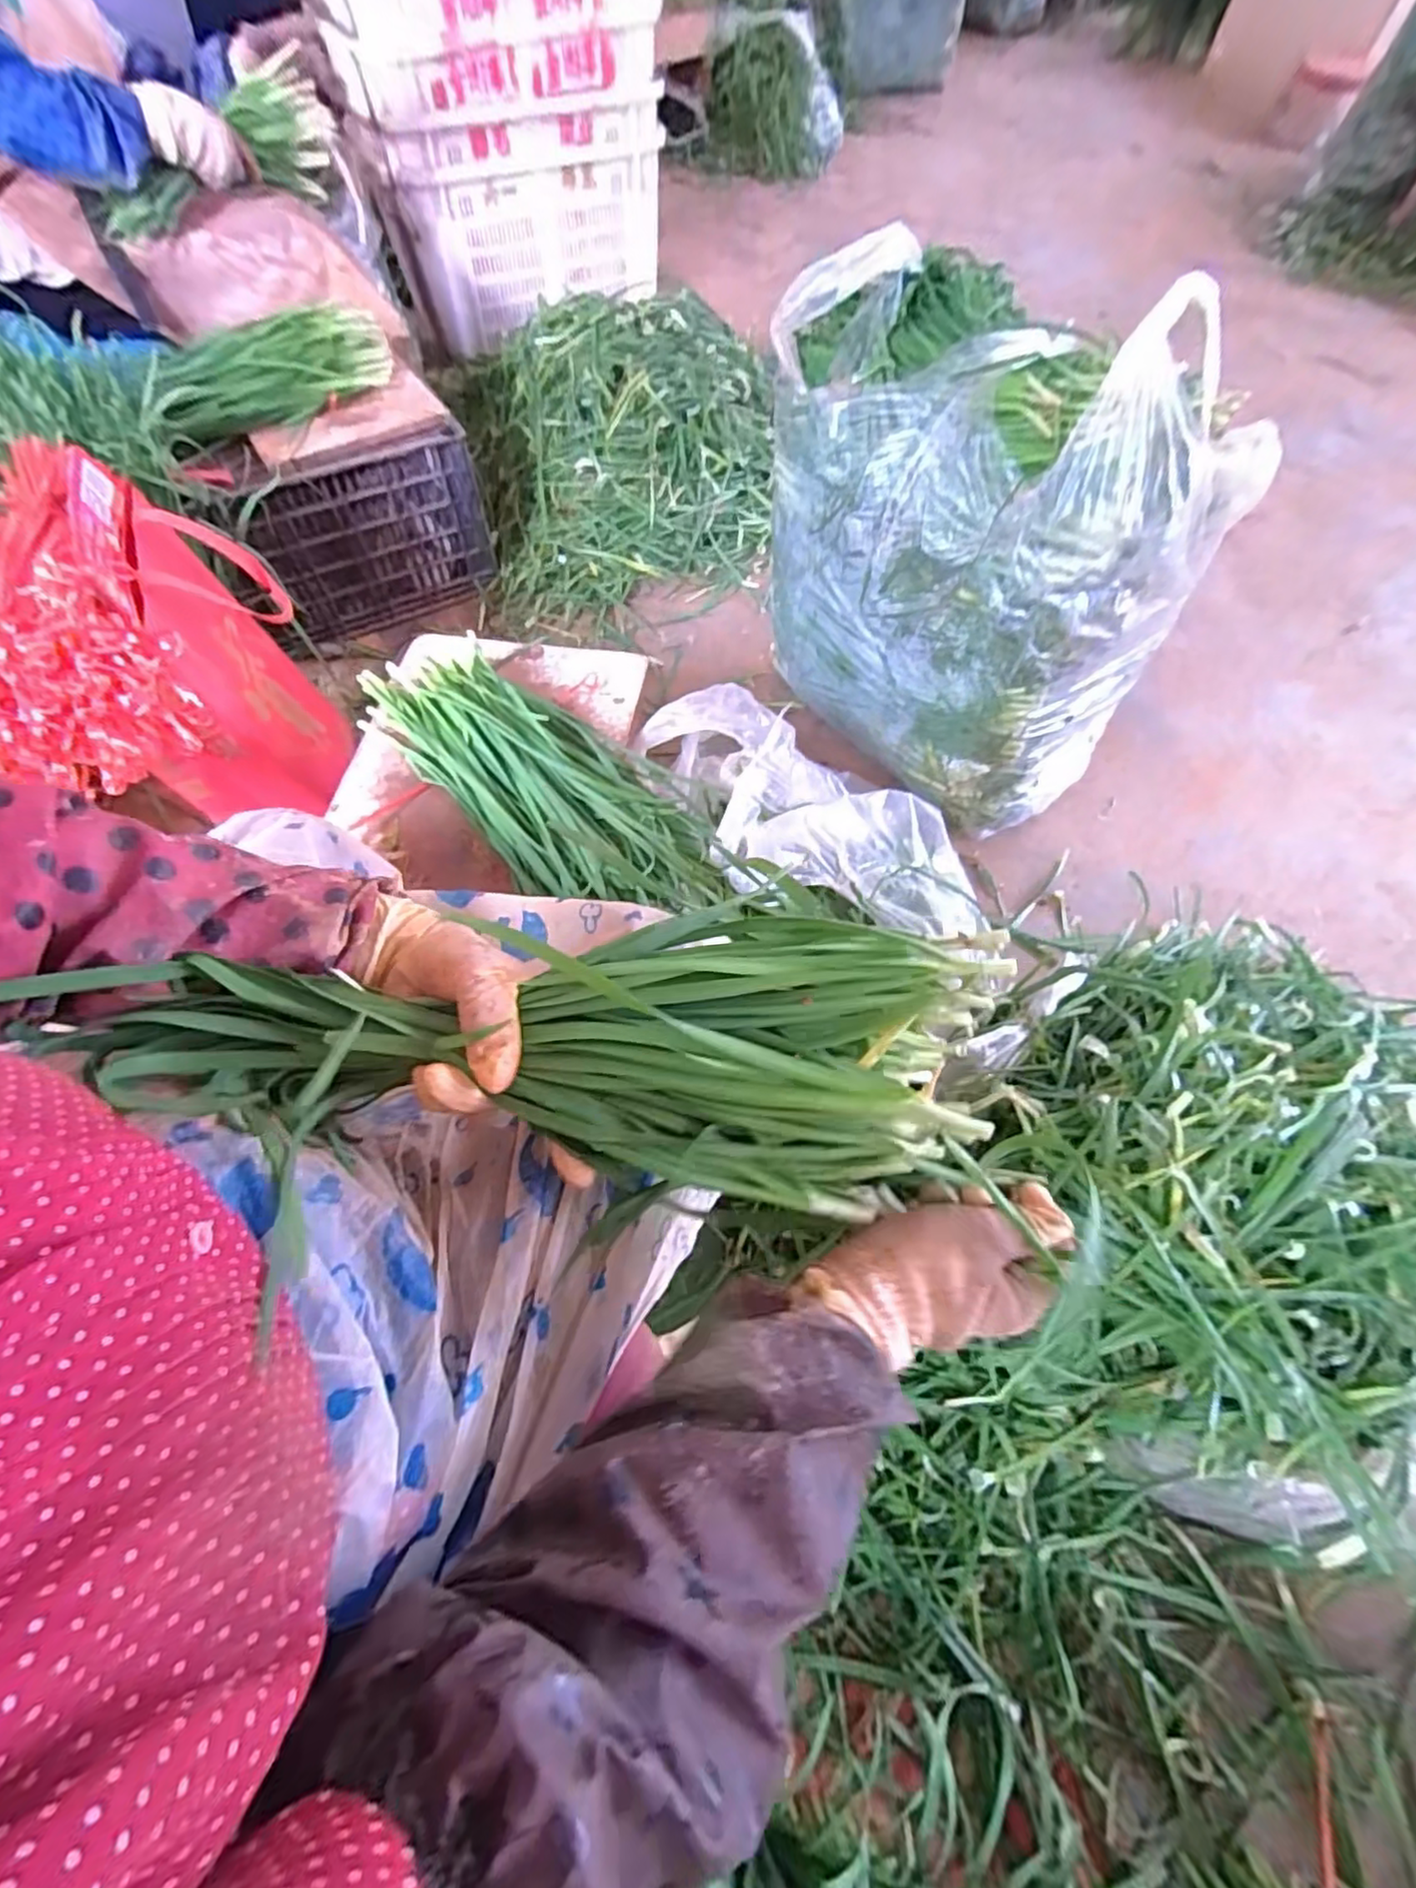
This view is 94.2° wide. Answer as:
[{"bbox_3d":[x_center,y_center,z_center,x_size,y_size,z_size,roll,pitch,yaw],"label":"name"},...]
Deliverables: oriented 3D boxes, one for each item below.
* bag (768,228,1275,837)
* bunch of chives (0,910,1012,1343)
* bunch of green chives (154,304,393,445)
[{"bbox_3d":[0.324,-0.497,0.875,0.275,0.498,0.536,-37,70,-17],"label":"bag"},{"bbox_3d":[-0.066,0.053,0.328,0.416,0.080,0.146,0,64,-6],"label":"bunch of chives"},{"bbox_3d":[-0.682,-0.891,1.022,0.154,0.078,0.374,42,70,17],"label":"bunch of green chives"}]

